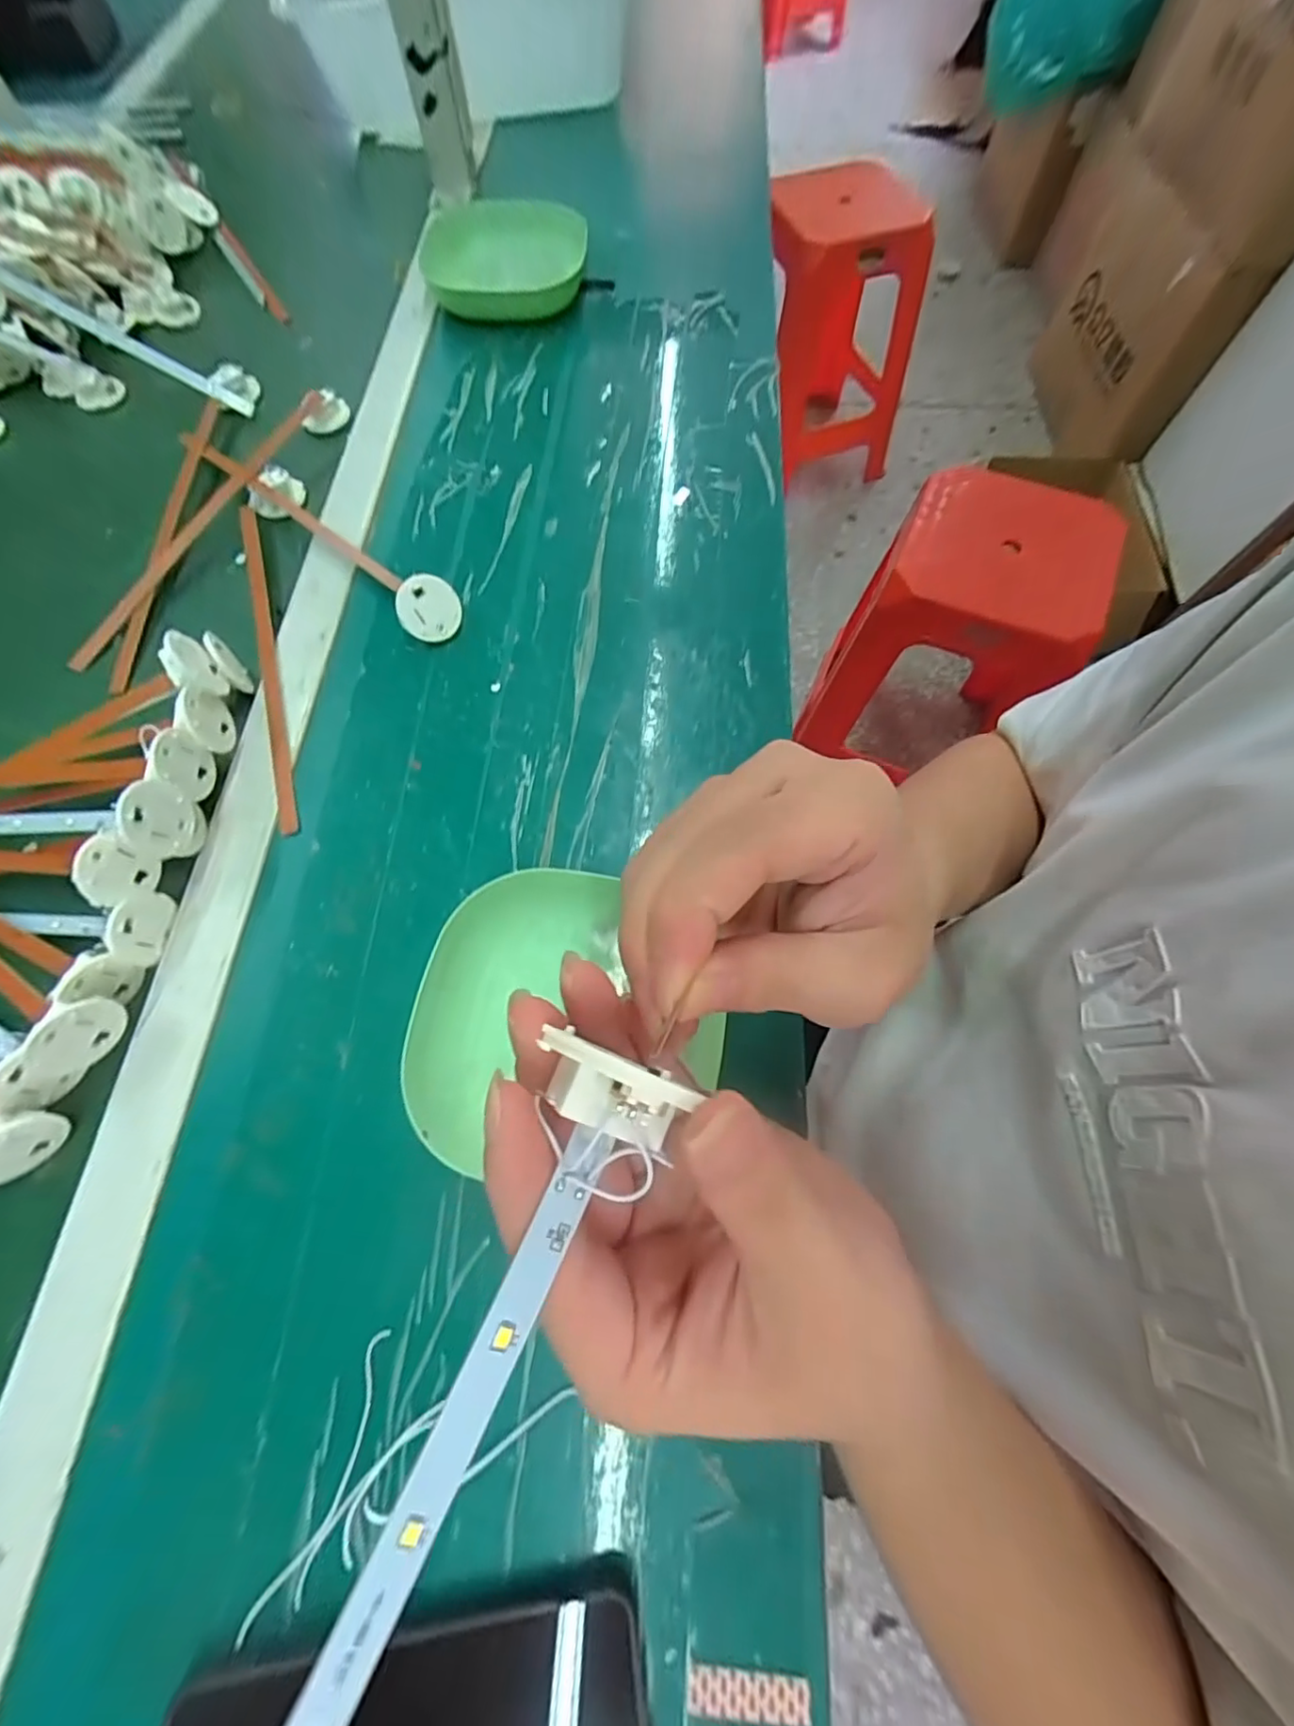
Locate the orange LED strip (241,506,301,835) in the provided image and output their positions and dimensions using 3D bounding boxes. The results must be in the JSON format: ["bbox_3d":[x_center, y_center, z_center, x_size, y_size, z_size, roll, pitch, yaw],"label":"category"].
[{"bbox_3d":[-0.250,-0.140,0.386,0.013,0.004,0.276,-20,70,-6],"label":"orange LED strip"}]

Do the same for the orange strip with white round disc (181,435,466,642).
[{"bbox_3d":[-0.247,-0.242,0.412,0.302,0.027,0.037,36,74,14],"label":"orange strip with white round disc"}]

